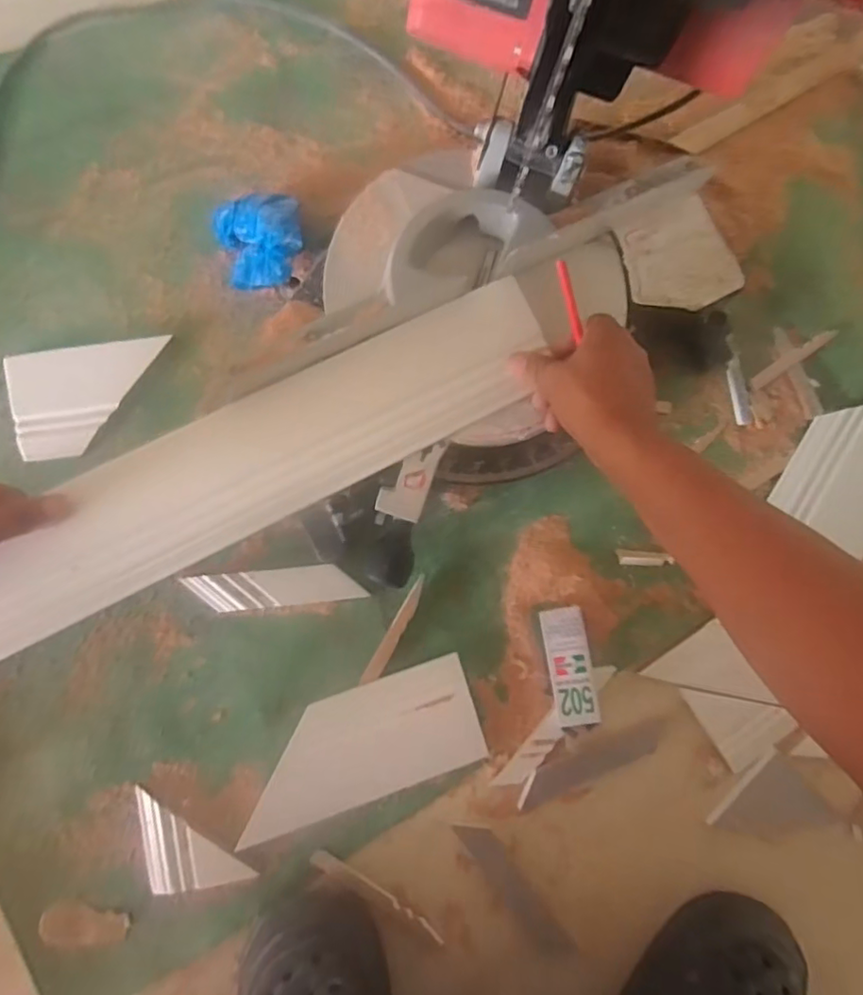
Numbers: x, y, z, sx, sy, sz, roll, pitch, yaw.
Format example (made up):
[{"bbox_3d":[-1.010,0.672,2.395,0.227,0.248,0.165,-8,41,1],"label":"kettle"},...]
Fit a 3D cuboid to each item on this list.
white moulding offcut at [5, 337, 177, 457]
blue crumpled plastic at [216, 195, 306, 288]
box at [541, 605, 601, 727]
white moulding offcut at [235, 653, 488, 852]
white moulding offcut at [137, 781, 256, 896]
[{"bbox_3d":[-0.313,-0.091,0.547,0.136,0.018,0.094,-9,86,-5],"label":"white moulding offcut"},{"bbox_3d":[-0.158,-0.233,0.549,0.078,0.053,0.083,0,85,-4],"label":"blue crumpled plastic"},{"bbox_3d":[0.126,0.154,0.547,0.036,0.032,0.103,-8,85,-5],"label":"box"},{"bbox_3d":[-0.066,0.225,0.534,0.217,0.012,0.098,-18,86,-5],"label":"white moulding offcut"},{"bbox_3d":[-0.221,0.315,0.516,0.121,0.005,0.056,36,83,0],"label":"white moulding offcut"}]

